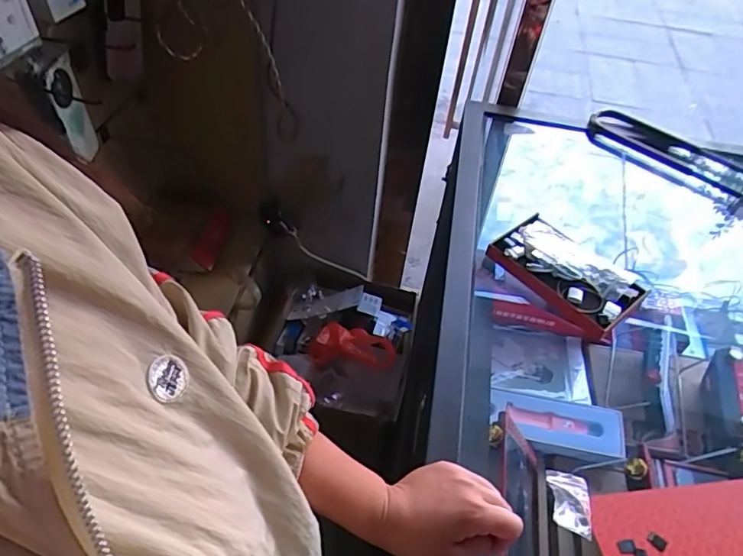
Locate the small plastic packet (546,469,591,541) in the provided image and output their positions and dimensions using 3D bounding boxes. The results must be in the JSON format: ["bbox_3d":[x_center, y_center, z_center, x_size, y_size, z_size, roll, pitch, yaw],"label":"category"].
[{"bbox_3d":[0.183,0.208,0.489,0.037,0.014,0.061,14,48,6],"label":"small plastic packet"}]

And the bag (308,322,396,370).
[{"bbox_3d":[-0.051,0.172,1.274,0.211,0.080,0.103,6,48,0],"label":"bag"}]

